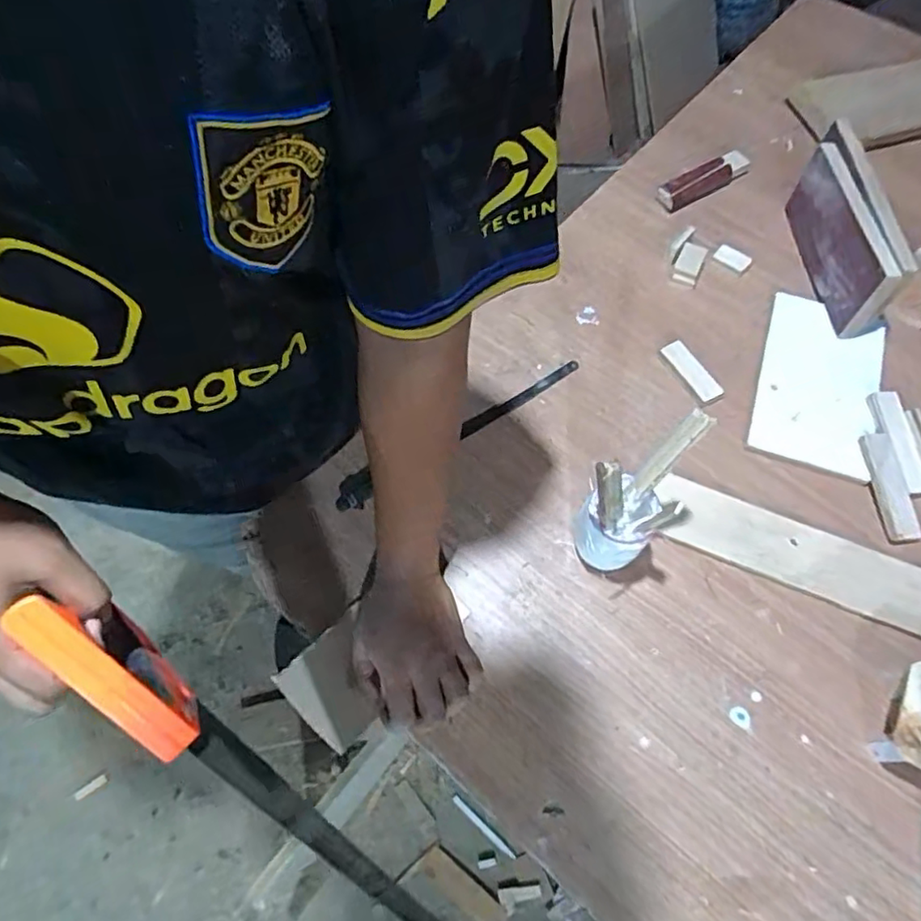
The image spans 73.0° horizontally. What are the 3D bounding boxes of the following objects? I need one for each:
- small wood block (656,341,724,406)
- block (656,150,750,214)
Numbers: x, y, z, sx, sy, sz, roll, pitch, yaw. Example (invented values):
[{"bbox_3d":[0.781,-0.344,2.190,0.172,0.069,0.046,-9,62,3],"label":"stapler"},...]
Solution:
[{"bbox_3d":[0.253,-0.098,0.687,0.028,0.012,0.082,-26,68,-10],"label":"small wood block"},{"bbox_3d":[0.309,-0.360,0.798,0.130,0.022,0.042,-32,69,-12],"label":"block"}]

